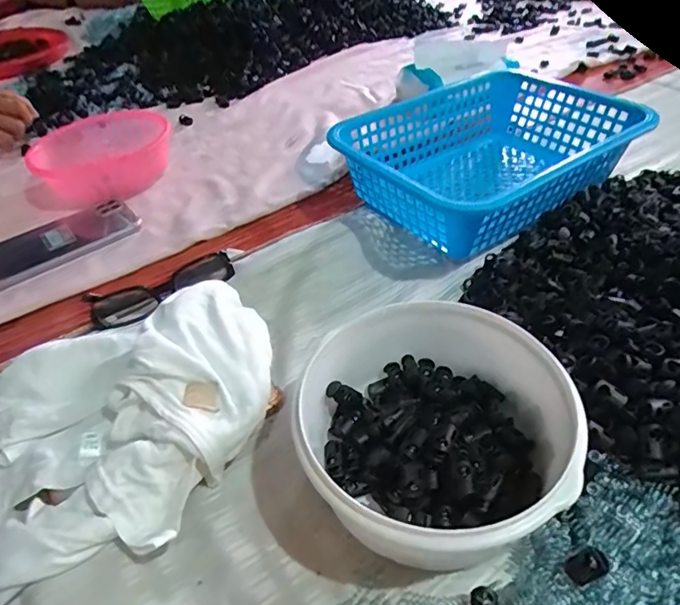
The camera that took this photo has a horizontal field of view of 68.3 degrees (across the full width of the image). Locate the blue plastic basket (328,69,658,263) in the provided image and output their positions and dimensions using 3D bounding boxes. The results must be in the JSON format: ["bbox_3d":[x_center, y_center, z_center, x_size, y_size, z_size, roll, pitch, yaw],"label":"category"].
[{"bbox_3d":[0.163,-0.155,0.558,0.309,0.094,0.218,-25,46,-20],"label":"blue plastic basket"}]

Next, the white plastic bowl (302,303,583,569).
[{"bbox_3d":[0.061,0.080,0.314,0.146,0.078,0.155,-3,43,3],"label":"white plastic bowl"}]

